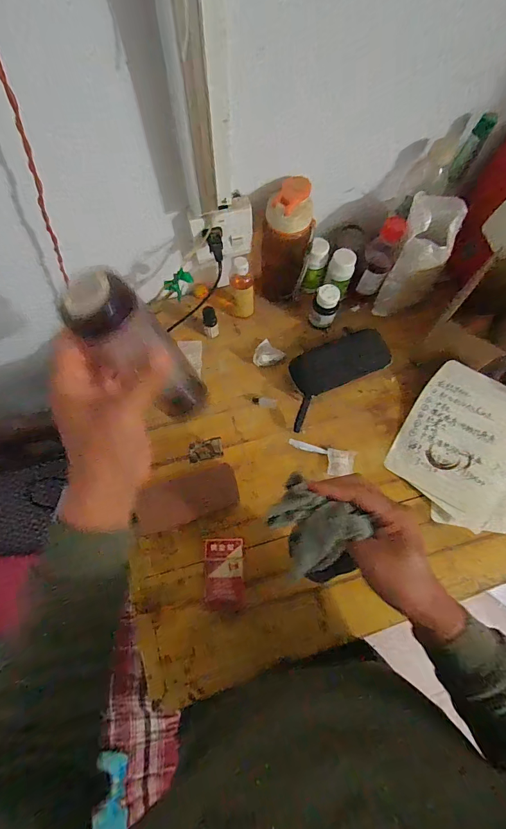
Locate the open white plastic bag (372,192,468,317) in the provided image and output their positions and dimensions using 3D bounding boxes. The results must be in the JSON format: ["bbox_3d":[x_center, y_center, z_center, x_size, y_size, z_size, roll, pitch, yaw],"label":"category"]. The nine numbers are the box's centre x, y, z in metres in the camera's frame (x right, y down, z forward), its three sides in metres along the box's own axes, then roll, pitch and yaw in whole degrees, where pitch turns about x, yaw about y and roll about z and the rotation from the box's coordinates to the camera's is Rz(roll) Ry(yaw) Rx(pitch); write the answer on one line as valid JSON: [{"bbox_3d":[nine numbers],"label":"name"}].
[{"bbox_3d":[0.262,-0.240,0.565,0.085,0.160,0.098,11,73,1],"label":"open white plastic bag"}]

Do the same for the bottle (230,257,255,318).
[{"bbox_3d":[-0.016,-0.198,0.563,0.035,0.101,0.037,-5,73,-4],"label":"bottle"}]

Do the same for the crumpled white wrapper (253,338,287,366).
[{"bbox_3d":[0.023,-0.097,0.589,0.044,0.011,0.046,-43,79,-13],"label":"crumpled white wrapper"}]

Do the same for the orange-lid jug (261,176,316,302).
[{"bbox_3d":[0.051,-0.255,0.547,0.071,0.176,0.069,4,73,-1],"label":"orange-lid jug"}]

